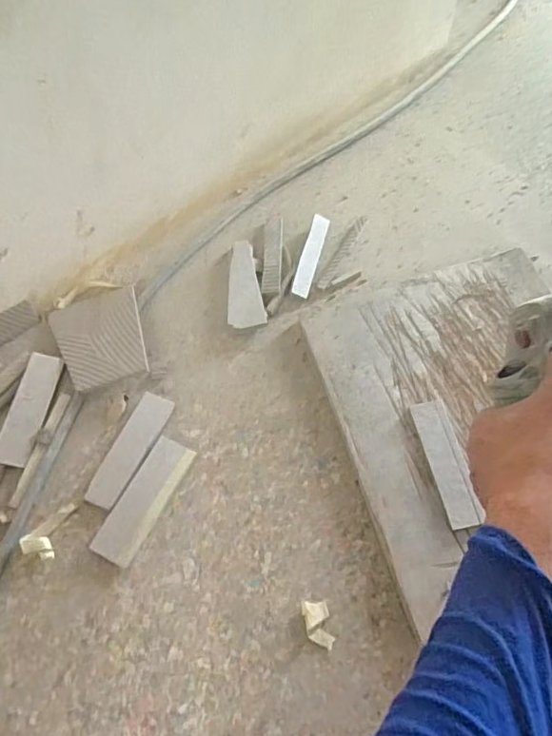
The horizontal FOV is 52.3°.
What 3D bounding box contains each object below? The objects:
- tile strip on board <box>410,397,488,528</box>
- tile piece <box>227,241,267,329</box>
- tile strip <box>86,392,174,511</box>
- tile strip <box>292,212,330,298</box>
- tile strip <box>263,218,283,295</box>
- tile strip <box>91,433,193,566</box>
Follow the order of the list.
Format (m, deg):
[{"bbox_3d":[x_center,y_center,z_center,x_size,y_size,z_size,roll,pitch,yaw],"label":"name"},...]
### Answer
[{"bbox_3d":[0.192,0.104,0.631,0.040,0.015,0.150,-10,61,-3],"label":"tile strip on board"},{"bbox_3d":[-0.045,-0.118,0.788,0.049,0.017,0.149,-7,61,-1],"label":"tile piece"},{"bbox_3d":[-0.174,0.098,0.676,0.046,0.008,0.146,21,64,14],"label":"tile strip"},{"bbox_3d":[0.051,-0.163,0.810,0.026,0.011,0.143,12,62,9],"label":"tile strip"},{"bbox_3d":[-0.004,-0.164,0.809,0.025,0.006,0.144,0,61,3],"label":"tile strip"},{"bbox_3d":[-0.151,0.151,0.649,0.049,0.009,0.146,24,65,15],"label":"tile strip"}]

